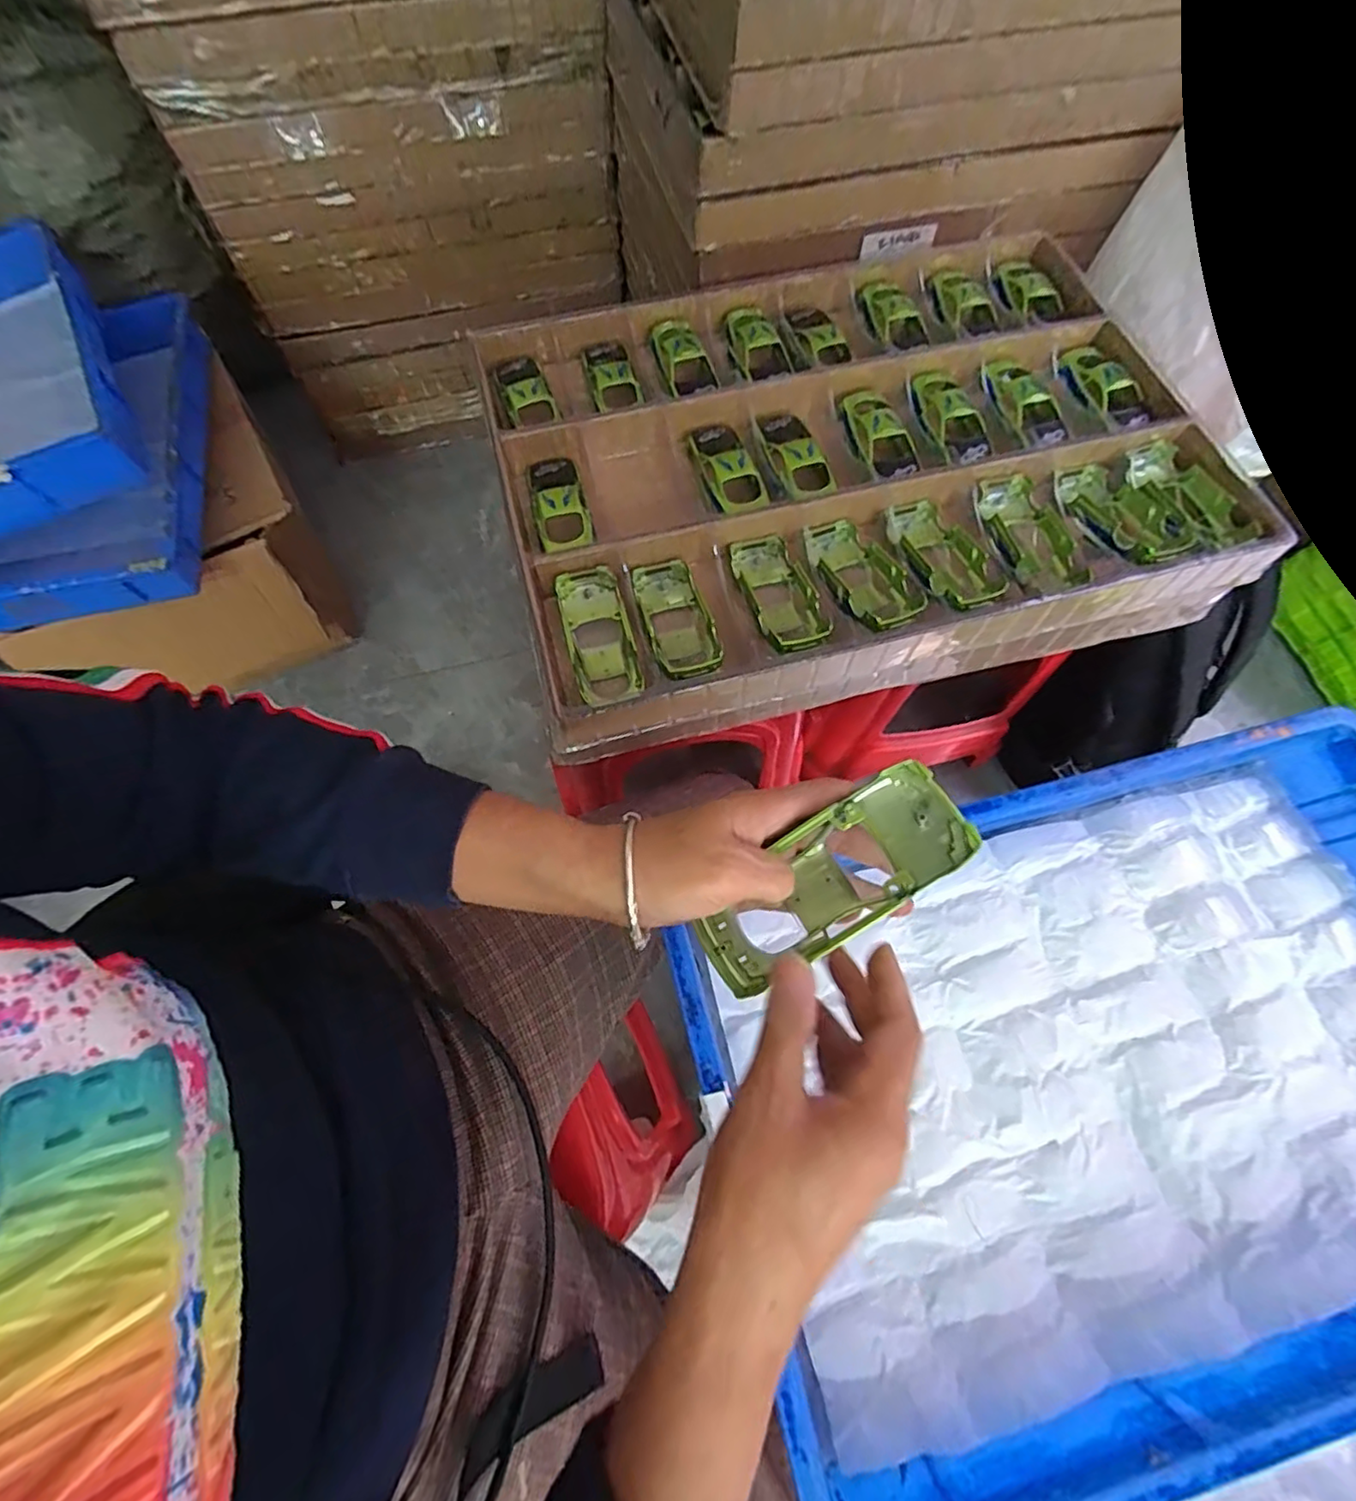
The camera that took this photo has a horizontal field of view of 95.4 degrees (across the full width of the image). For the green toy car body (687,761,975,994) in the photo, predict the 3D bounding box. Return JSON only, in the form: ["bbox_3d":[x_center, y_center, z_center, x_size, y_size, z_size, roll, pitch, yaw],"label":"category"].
[{"bbox_3d":[0.071,0.062,0.293,0.133,0.029,0.055,-42,72,16],"label":"green toy car body"}]

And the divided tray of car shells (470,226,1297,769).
[{"bbox_3d":[0.159,-0.285,0.610,0.635,0.082,0.454,-14,69,-5],"label":"divided tray of car shells"}]

